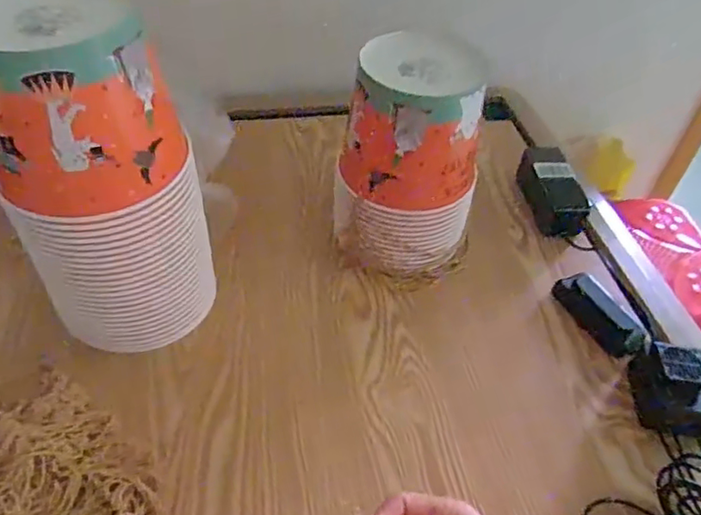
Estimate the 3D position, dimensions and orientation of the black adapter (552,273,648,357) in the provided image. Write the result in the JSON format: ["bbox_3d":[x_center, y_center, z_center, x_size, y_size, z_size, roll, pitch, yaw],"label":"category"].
[{"bbox_3d":[0.279,0.061,0.638,0.045,0.028,0.115,-16,50,-18],"label":"black adapter"}]

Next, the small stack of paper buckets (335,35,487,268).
[{"bbox_3d":[0.069,-0.103,0.629,0.149,0.234,0.141,13,45,9],"label":"small stack of paper buckets"}]

